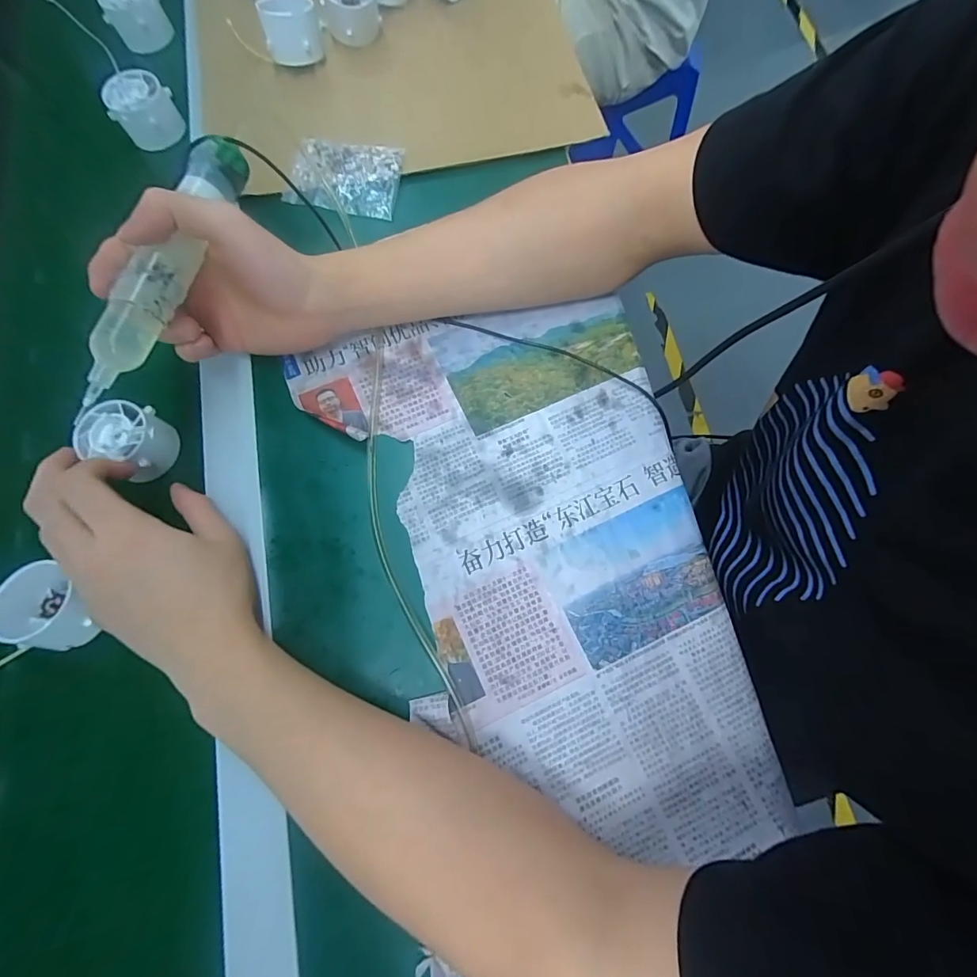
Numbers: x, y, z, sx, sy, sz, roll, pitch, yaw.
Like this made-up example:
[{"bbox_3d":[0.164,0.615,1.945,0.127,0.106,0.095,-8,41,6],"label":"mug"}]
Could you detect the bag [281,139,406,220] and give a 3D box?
[{"bbox_3d":[-0.128,-0.278,0.403,0.098,0.013,0.067,8,74,4],"label":"bag"}]

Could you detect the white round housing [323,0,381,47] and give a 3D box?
[{"bbox_3d":[-0.134,-0.472,0.442,0.052,0.039,0.052,0,75,-1],"label":"white round housing"}]

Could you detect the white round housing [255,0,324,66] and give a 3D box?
[{"bbox_3d":[-0.185,-0.434,0.429,0.052,0.034,0.050,-15,74,-3],"label":"white round housing"}]

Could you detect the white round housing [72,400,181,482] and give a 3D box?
[{"bbox_3d":[-0.260,-0.034,0.330,0.048,0.034,0.049,0,75,-1],"label":"white round housing"}]

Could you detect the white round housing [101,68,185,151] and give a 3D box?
[{"bbox_3d":[-0.318,-0.350,0.422,0.053,0.037,0.053,0,73,1],"label":"white round housing"}]

